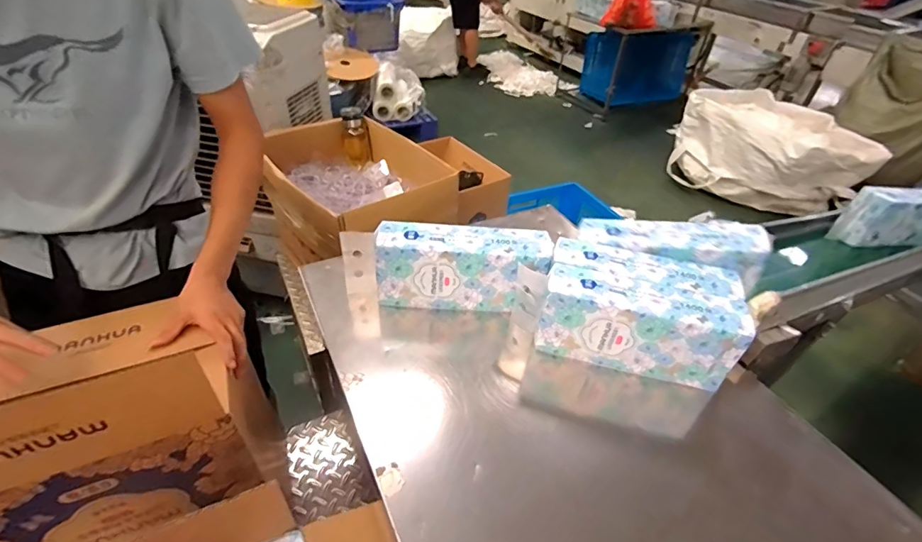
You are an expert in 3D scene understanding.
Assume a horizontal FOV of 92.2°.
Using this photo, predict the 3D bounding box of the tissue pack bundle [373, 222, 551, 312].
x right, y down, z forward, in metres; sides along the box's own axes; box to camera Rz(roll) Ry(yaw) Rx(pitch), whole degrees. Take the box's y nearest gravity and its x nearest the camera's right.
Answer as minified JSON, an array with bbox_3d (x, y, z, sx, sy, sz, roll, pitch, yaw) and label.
[{"bbox_3d":[0.002,-0.007,0.922,0.335,0.148,0.097,5,41,0],"label":"tissue pack bundle"}]

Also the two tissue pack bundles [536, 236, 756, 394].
[{"bbox_3d":[0.328,0.075,0.858,0.346,0.157,0.182,14,42,10],"label":"two tissue pack bundles"}]

